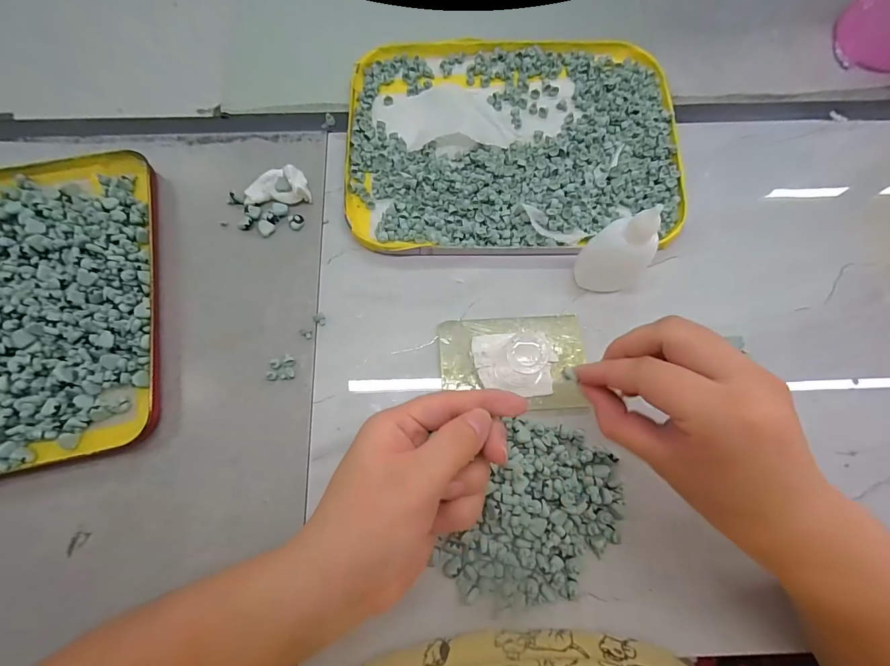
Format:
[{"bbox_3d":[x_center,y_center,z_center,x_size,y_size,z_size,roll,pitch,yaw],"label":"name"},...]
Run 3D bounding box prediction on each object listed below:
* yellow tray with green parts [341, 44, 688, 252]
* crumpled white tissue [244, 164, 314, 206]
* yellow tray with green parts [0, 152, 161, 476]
[{"bbox_3d":[0.056,-0.162,0.335,0.268,0.016,0.204,0,75,-1],"label":"yellow tray with green parts"},{"bbox_3d":[-0.136,-0.120,0.321,0.051,0.019,0.026,-6,75,-2],"label":"crumpled white tissue"},{"bbox_3d":[-0.334,-0.019,0.292,0.239,0.025,0.239,-9,75,-3],"label":"yellow tray with green parts"}]

